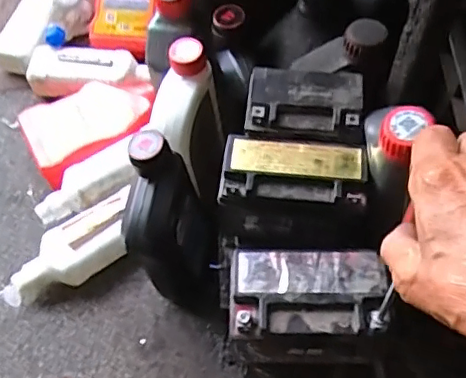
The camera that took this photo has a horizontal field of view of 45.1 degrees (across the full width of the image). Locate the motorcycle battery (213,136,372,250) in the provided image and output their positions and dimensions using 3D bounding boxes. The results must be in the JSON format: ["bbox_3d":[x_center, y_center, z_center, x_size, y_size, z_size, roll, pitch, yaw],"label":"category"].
[{"bbox_3d":[0.062,0.010,0.565,0.140,0.104,0.085,11,61,9],"label":"motorcycle battery"}]

